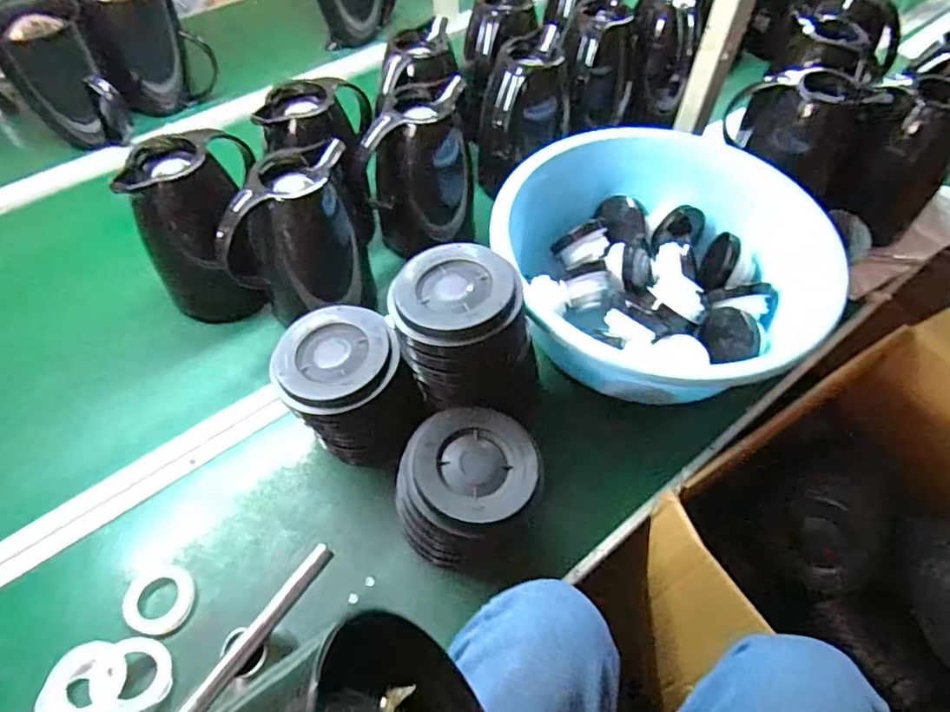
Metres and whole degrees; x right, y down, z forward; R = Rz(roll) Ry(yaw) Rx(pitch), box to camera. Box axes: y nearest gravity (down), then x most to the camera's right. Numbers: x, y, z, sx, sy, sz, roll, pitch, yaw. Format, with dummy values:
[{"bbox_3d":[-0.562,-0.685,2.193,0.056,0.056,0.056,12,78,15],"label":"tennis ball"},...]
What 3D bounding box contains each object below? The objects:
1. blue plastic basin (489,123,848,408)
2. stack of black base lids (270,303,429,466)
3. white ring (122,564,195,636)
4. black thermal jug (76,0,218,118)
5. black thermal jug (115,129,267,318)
[{"bbox_3d":[0.215,-0.111,0.701,0.352,0.114,0.339,0,55,0],"label":"blue plastic basin"},{"bbox_3d":[-0.130,0.034,0.608,0.119,0.126,0.118,38,62,23],"label":"stack of black base lids"},{"bbox_3d":[-0.290,0.221,0.543,0.059,0.008,0.058,0,55,0],"label":"white ring"},{"bbox_3d":[-0.501,-0.477,0.934,0.158,0.201,0.129,-21,58,-15],"label":"black thermal jug"},{"bbox_3d":[-0.296,-0.133,0.683,0.133,0.203,0.104,6,55,4],"label":"black thermal jug"}]

